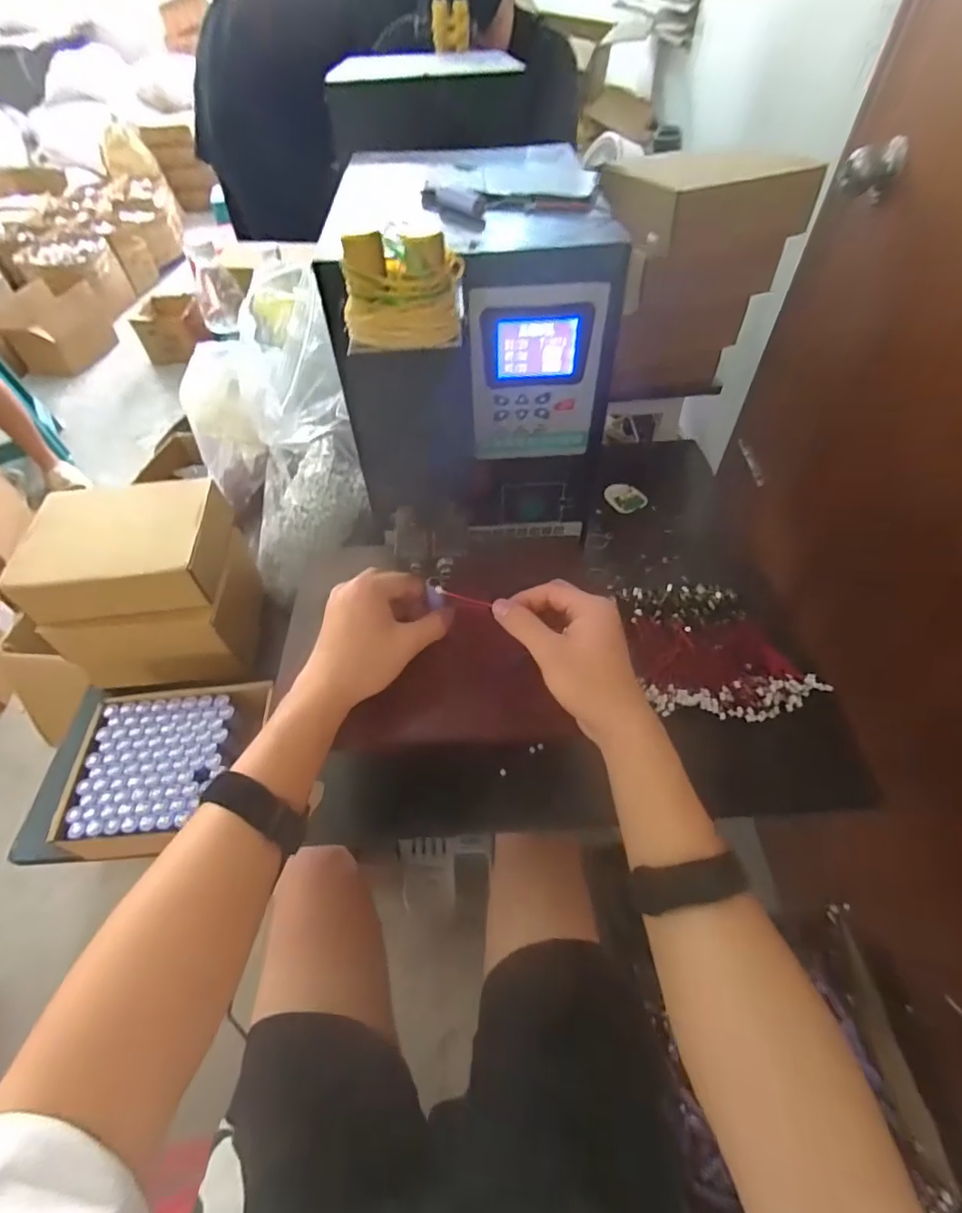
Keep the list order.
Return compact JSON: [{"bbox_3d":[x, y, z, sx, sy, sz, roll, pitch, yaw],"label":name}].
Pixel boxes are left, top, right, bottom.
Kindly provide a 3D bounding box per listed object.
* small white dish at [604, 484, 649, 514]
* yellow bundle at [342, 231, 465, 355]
[{"bbox_3d":[0.205,-0.158,0.776,0.045,0.015,0.056,-28,56,-20],"label":"small white dish"},{"bbox_3d":[-0.045,-0.175,0.304,0.065,0.055,0.021,-3,51,-2],"label":"yellow bundle"}]

